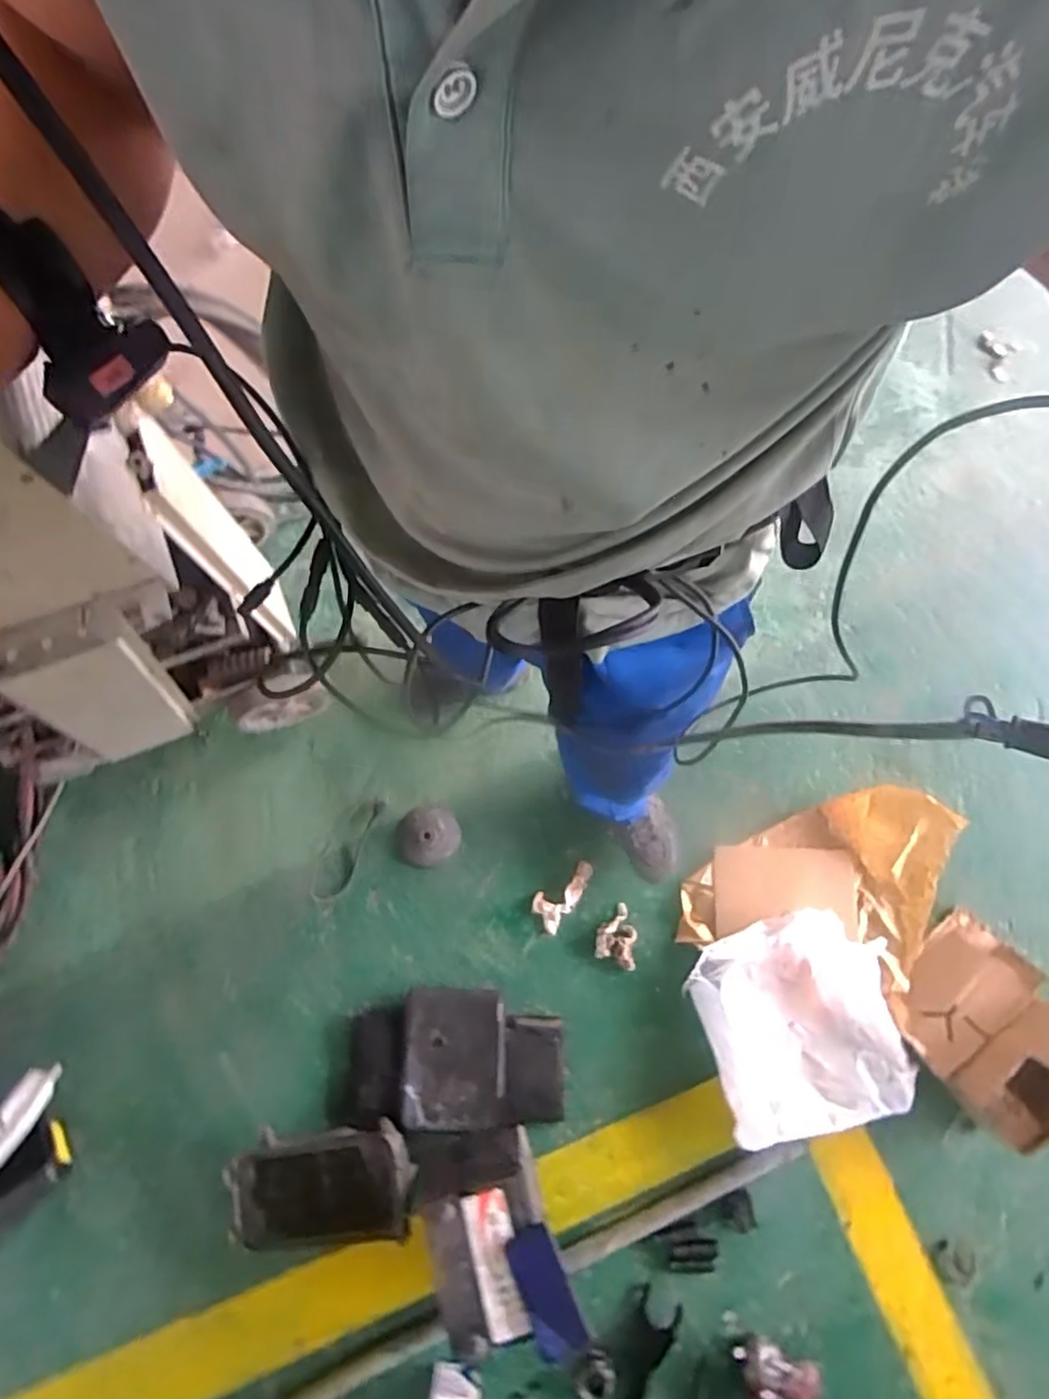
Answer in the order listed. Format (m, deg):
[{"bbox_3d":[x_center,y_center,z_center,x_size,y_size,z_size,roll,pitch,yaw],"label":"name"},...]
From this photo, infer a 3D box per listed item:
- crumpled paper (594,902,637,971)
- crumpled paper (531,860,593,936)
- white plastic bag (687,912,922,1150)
[{"bbox_3d":[0.177,0.452,1.248,0.074,0.023,0.111,8,77,1],"label":"crumpled paper"},{"bbox_3d":[0.070,0.368,1.244,0.069,0.010,0.145,35,79,7],"label":"crumpled paper"},{"bbox_3d":[0.495,0.583,1.182,0.330,0.060,0.348,-12,76,-2],"label":"white plastic bag"}]

